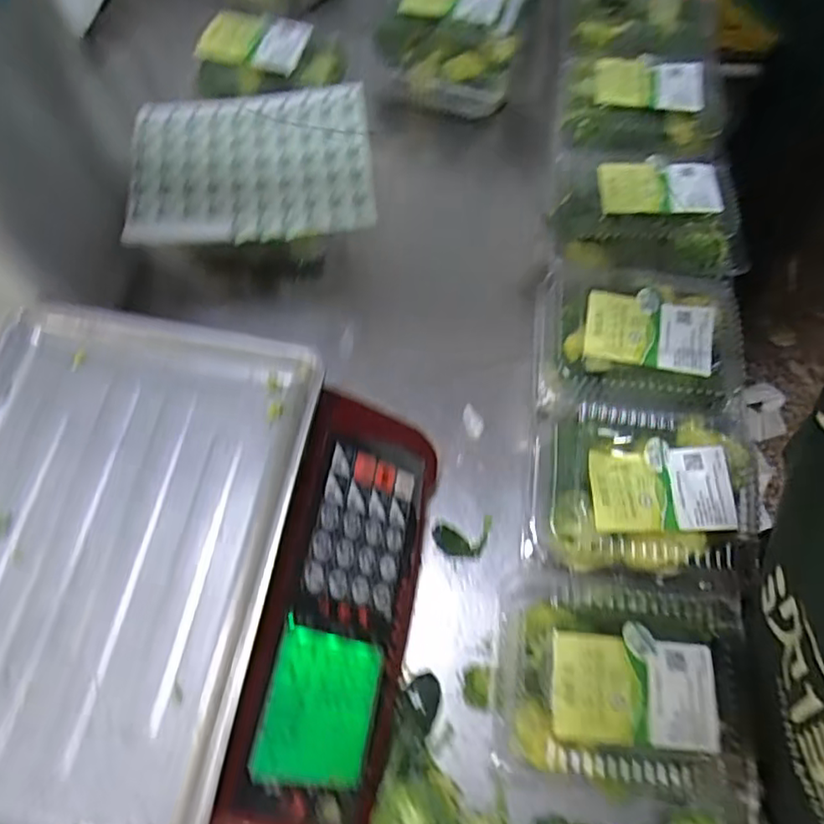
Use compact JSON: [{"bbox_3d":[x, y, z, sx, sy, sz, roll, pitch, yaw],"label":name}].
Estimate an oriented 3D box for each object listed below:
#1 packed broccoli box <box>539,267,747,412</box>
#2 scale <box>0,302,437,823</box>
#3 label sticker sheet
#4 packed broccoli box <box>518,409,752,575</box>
[{"bbox_3d":[0.194,-0.070,0.530,0.164,0.052,0.144,7,66,1],"label":"packed broccoli box"},{"bbox_3d":[-0.167,0.113,0.432,0.328,0.107,0.327,11,66,3],"label":"scale"},{"bbox_3d":[-0.141,-0.218,0.548,0.207,0.022,0.162,-3,66,-4],"label":"label sticker sheet"},{"bbox_3d":[0.174,0.054,0.478,0.161,0.057,0.138,4,66,0],"label":"packed broccoli box"}]

